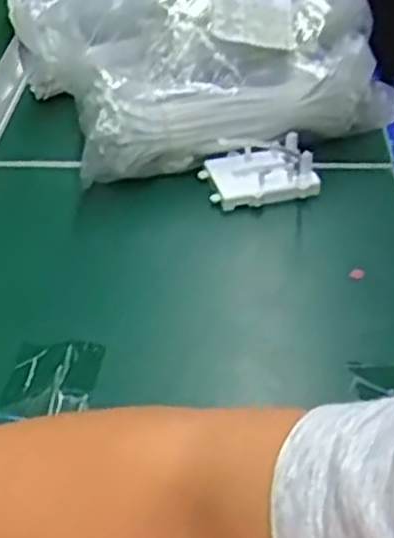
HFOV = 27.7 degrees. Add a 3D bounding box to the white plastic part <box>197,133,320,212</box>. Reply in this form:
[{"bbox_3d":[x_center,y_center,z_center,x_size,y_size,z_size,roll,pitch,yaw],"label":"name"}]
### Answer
[{"bbox_3d":[0.051,-0.075,0.639,0.086,0.032,0.052,-9,40,-8],"label":"white plastic part"}]

